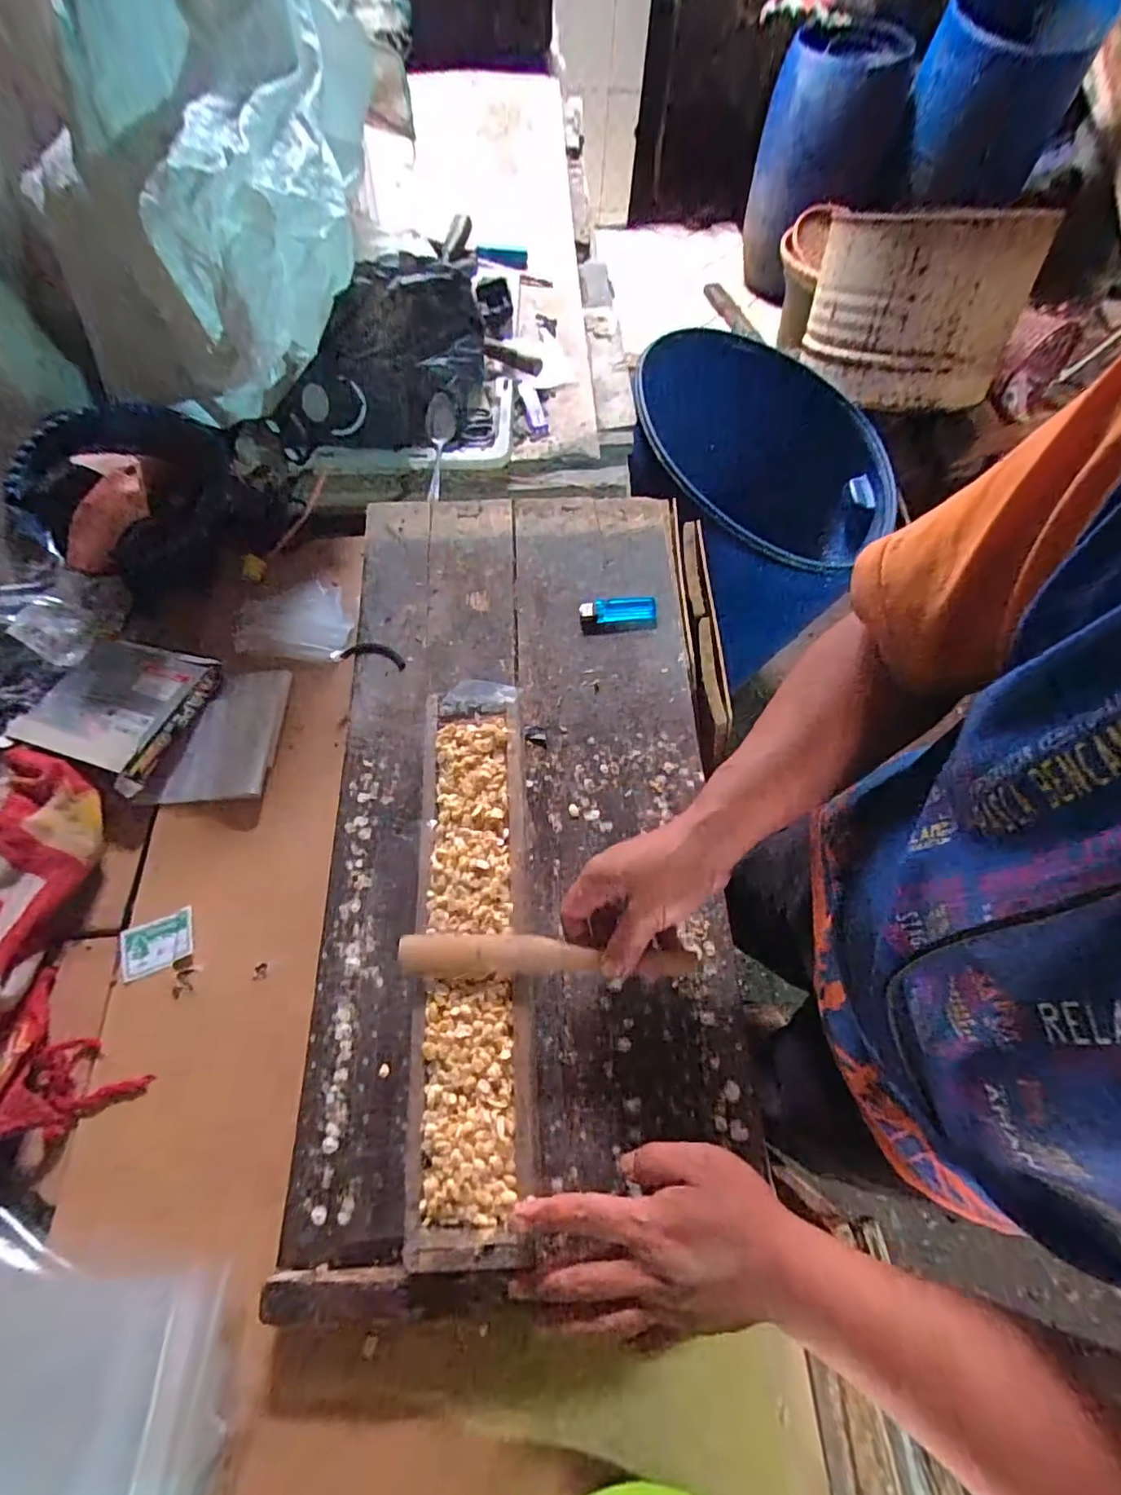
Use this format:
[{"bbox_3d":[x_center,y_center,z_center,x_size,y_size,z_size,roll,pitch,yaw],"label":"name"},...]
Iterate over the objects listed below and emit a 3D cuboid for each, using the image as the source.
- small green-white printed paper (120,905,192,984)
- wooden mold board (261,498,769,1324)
[{"bbox_3d":[-0.361,0.175,0.518,0.064,0.005,0.047,-18,66,-7],"label":"small green-white printed paper"},{"bbox_3d":[-0.036,0.035,0.534,0.367,0.052,0.719,2,63,2],"label":"wooden mold board"}]

